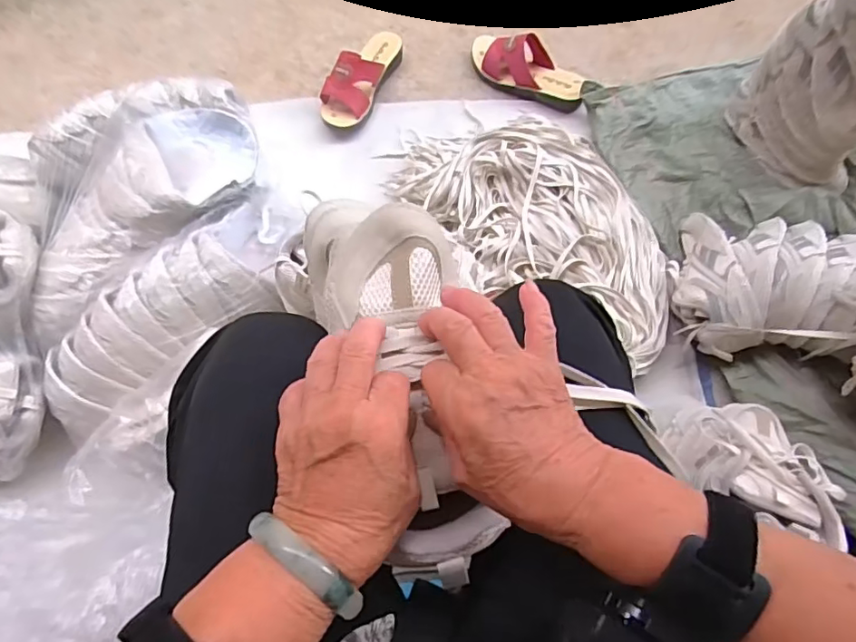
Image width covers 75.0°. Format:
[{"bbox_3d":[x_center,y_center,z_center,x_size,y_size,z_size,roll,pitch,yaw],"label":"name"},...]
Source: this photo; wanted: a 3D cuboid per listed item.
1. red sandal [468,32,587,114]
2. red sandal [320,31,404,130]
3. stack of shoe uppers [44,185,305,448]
[{"bbox_3d":[0.174,-0.451,0.985,0.224,0.066,0.076,28,72,12],"label":"red sandal"},{"bbox_3d":[-0.122,-0.439,0.995,0.087,0.068,0.219,20,70,9],"label":"red sandal"},{"bbox_3d":[-0.334,-0.017,0.755,0.145,0.108,0.417,38,77,12],"label":"stack of shoe uppers"}]

